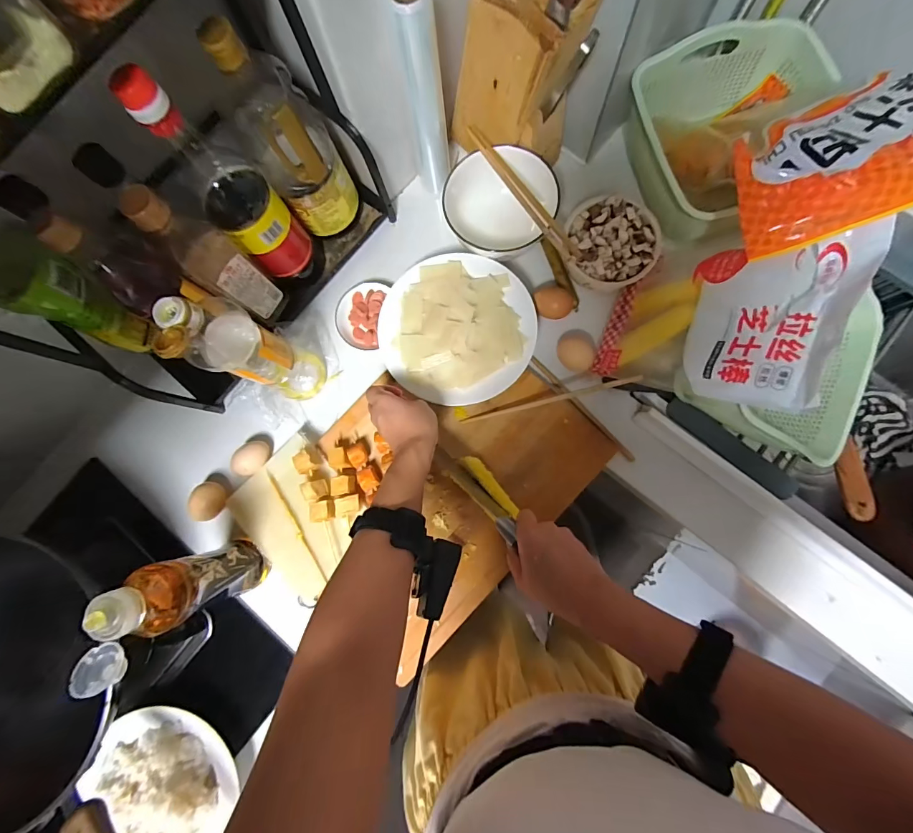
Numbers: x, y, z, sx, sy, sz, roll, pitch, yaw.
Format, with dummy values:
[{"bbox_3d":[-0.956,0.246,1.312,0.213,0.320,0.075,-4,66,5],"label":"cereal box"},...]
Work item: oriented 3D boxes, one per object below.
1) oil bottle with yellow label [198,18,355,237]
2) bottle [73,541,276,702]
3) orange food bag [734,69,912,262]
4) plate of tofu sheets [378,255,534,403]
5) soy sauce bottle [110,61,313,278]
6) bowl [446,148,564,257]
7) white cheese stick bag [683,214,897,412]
[{"bbox_3d":[-0.189,-0.320,0.465,0.085,0.229,0.075,-25,81,0],"label":"oil bottle with yellow label"},{"bbox_3d":[-0.291,0.196,0.437,0.055,0.204,0.086,-13,81,2],"label":"bottle"},{"bbox_3d":[0.373,-0.246,0.385,0.202,0.061,0.142,-20,66,11],"label":"orange food bag"},{"bbox_3d":[0.001,-0.116,0.542,0.199,0.049,0.196,-1,82,4],"label":"plate of tofu sheets"},{"bbox_3d":[-0.242,-0.244,0.440,0.071,0.247,0.066,-1,82,4],"label":"soy sauce bottle"},{"bbox_3d":[0.062,-0.291,0.557,0.154,0.066,0.126,-28,81,-1],"label":"bowl"},{"bbox_3d":[0.320,-0.113,0.410,0.139,0.041,0.205,20,81,42],"label":"white cheese stick bag"}]

